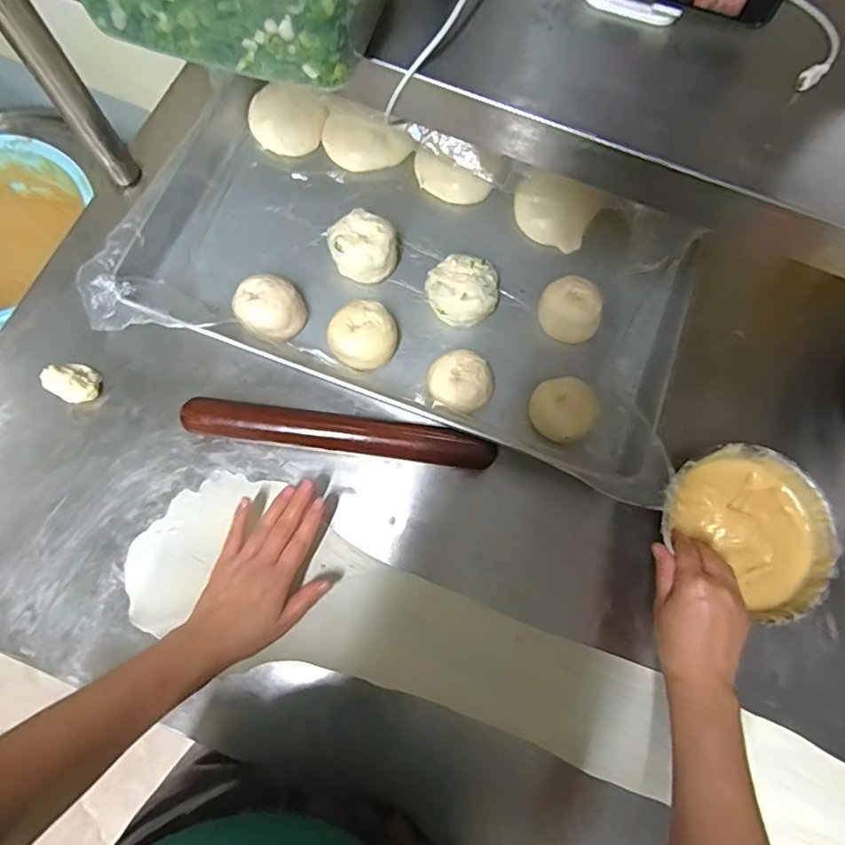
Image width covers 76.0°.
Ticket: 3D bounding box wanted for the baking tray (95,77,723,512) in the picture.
[{"bbox_3d":[-0.006,-0.186,0.615,0.621,0.054,0.365,19,76,3],"label":"baking tray"}]

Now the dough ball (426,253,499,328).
[{"bbox_3d":[0.047,-0.146,0.618,0.074,0.052,0.074,0,76,-2],"label":"dough ball"}]

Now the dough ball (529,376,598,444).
[{"bbox_3d":[0.152,-0.015,0.580,0.069,0.036,0.069,0,76,-2],"label":"dough ball"}]

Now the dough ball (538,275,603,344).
[{"bbox_3d":[0.167,-0.125,0.615,0.069,0.046,0.064,34,77,6],"label":"dough ball"}]

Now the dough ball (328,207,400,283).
[{"bbox_3d":[-0.068,-0.200,0.626,0.073,0.055,0.071,0,76,-2],"label":"dough ball"}]

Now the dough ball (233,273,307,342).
[{"bbox_3d":[-0.169,-0.127,0.600,0.068,0.048,0.067,0,76,-2],"label":"dough ball"}]

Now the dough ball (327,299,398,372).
[{"bbox_3d":[-0.065,-0.093,0.601,0.072,0.046,0.069,0,76,-2],"label":"dough ball"}]

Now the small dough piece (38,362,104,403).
[{"bbox_3d":[-0.372,-0.043,0.575,0.045,0.035,0.041,0,76,-2],"label":"small dough piece"}]

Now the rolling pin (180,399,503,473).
[{"bbox_3d":[-0.083,0.010,0.572,0.318,0.035,0.038,6,75,0],"label":"rolling pin"}]

